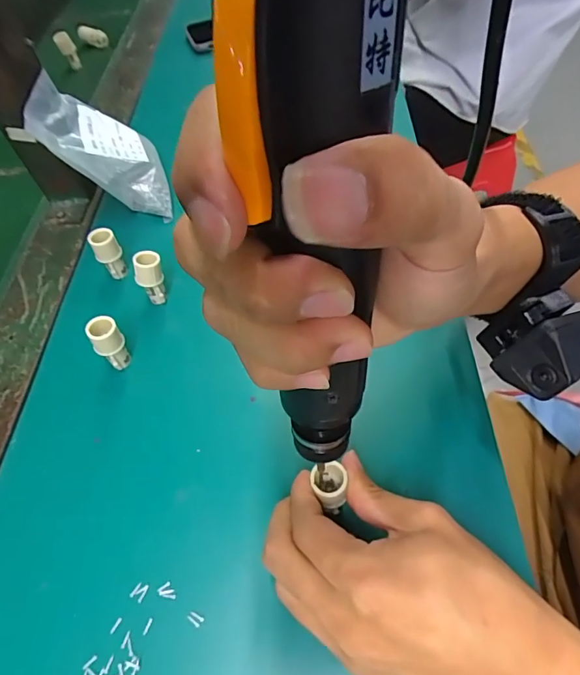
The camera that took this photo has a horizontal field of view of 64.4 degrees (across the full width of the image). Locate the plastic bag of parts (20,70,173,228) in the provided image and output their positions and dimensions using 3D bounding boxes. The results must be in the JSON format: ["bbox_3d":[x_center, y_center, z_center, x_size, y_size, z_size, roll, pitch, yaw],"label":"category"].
[{"bbox_3d":[-0.164,-0.162,0.401,0.120,0.041,0.102,15,47,-39],"label":"plastic bag of parts"}]

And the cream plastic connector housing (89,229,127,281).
[{"bbox_3d":[-0.142,-0.065,0.363,0.020,0.040,0.016,-27,57,-14],"label":"cream plastic connector housing"}]

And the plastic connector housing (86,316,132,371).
[{"bbox_3d":[-0.122,0.006,0.313,0.019,0.044,0.016,-34,59,-19],"label":"plastic connector housing"}]

